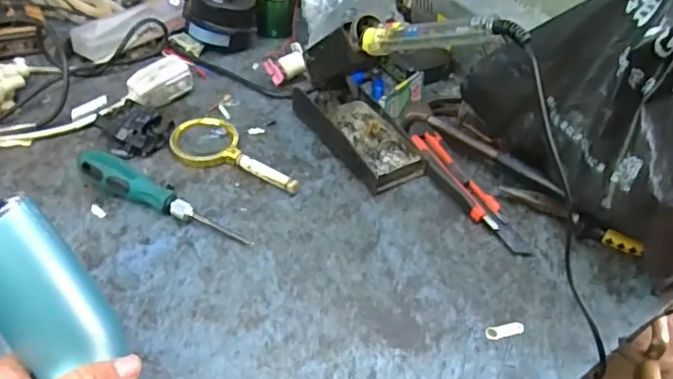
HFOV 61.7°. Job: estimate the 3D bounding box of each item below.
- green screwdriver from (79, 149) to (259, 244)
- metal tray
[{"bbox_3d":[-0.159,0.009,0.510,0.172,0.035,0.025,21,45,15],"label":"green screwdriver"},{"bbox_3d":[0.025,-0.063,0.613,0.076,0.032,0.155,-19,49,-25],"label":"metal tray"}]

